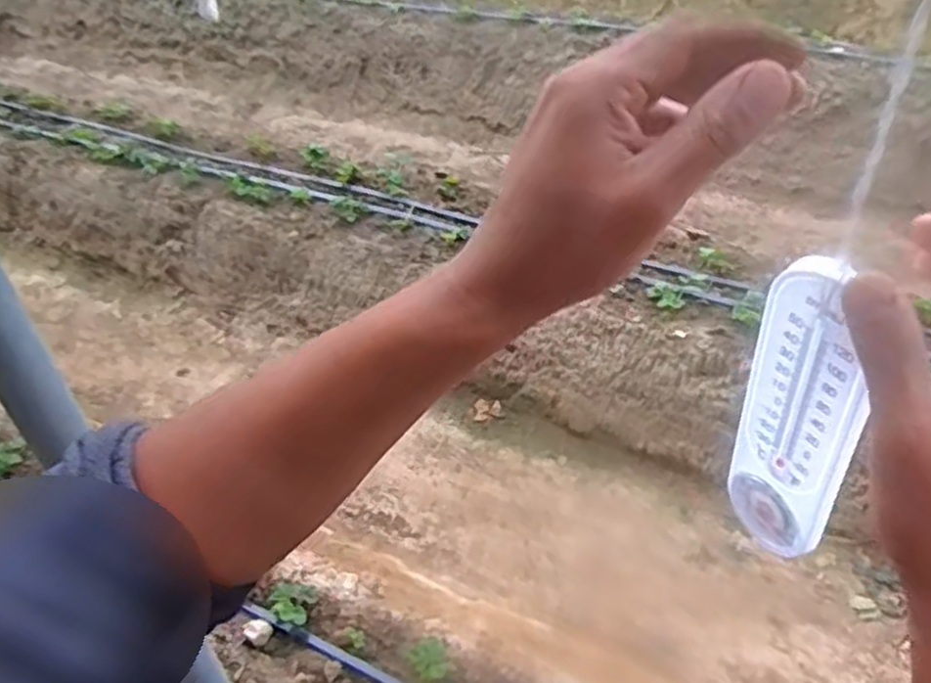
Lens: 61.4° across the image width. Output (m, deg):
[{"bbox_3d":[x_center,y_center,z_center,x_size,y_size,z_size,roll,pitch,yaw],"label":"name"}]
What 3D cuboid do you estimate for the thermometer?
[{"bbox_3d":[0.188,0.048,0.444,0.013,0.212,0.070,-28,43,-21],"label":"thermometer"}]

